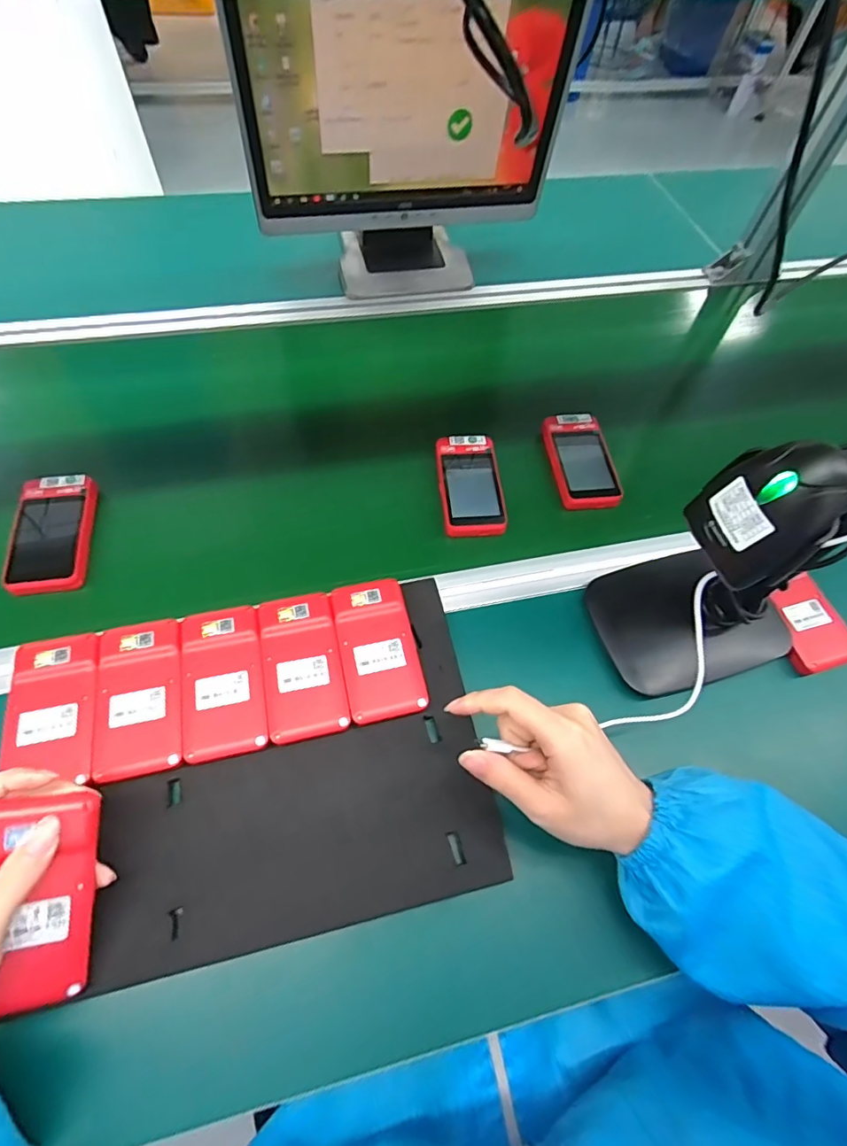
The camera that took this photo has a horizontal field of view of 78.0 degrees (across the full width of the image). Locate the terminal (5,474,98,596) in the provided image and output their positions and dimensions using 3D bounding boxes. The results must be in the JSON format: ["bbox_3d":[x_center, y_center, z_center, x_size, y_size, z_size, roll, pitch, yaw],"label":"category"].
[{"bbox_3d":[-0.348,-0.039,0.492,0.068,0.015,0.123,-10,63,-7],"label":"terminal"}]

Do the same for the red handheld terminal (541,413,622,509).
[{"bbox_3d":[0.174,-0.127,0.576,0.065,0.023,0.127,-8,63,-6],"label":"red handheld terminal"}]

